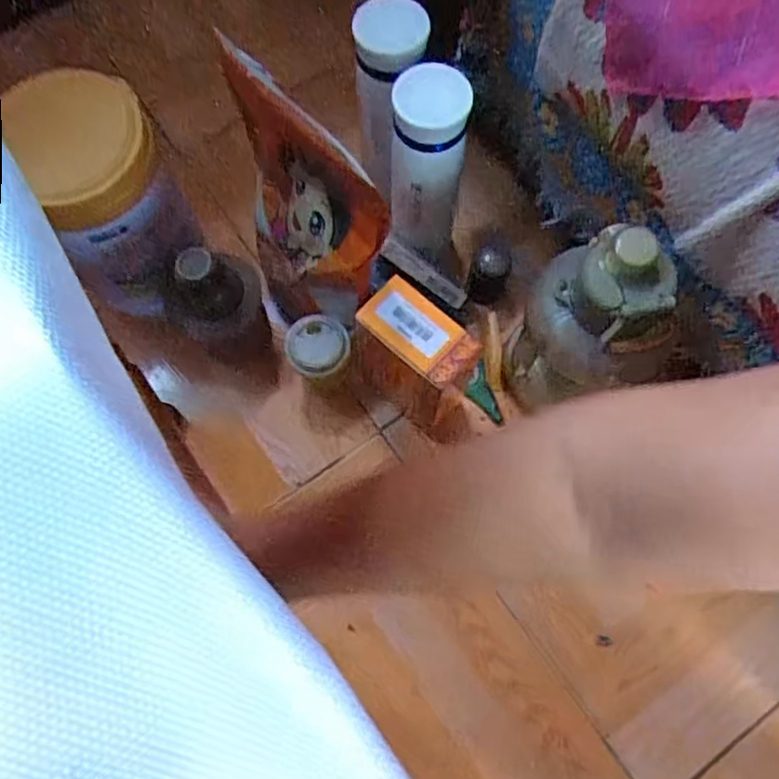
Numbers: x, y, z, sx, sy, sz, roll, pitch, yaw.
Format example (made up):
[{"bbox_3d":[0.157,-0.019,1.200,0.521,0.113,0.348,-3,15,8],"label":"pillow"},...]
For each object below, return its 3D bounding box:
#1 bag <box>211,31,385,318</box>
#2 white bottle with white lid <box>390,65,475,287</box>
[{"bbox_3d":[-0.078,-0.143,0.565,0.066,0.244,0.175,-40,75,-14],"label":"bag"},{"bbox_3d":[0.036,-0.202,0.607,0.069,0.202,0.060,3,70,0],"label":"white bottle with white lid"}]

